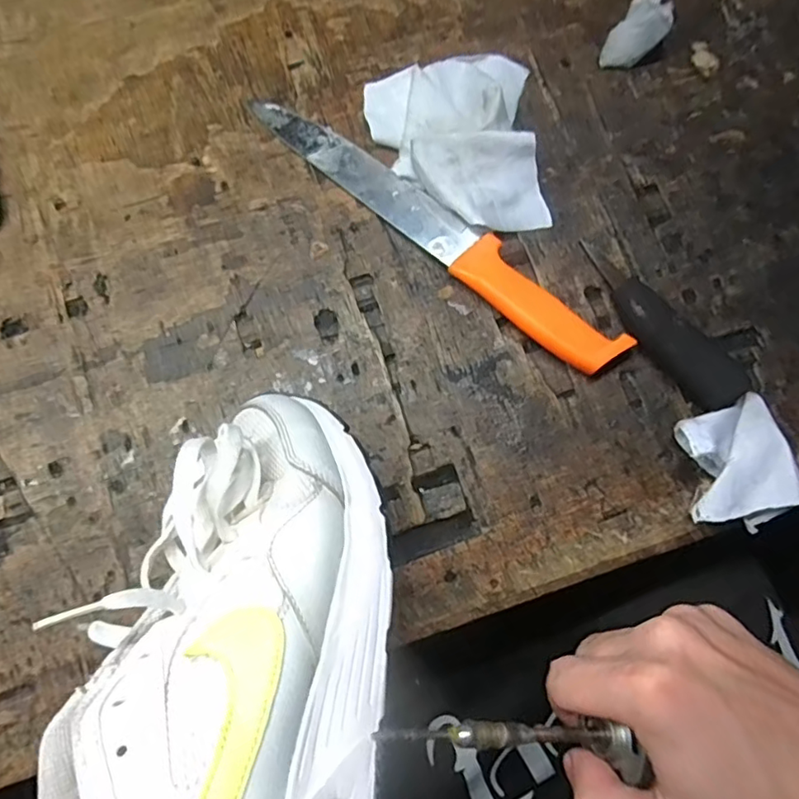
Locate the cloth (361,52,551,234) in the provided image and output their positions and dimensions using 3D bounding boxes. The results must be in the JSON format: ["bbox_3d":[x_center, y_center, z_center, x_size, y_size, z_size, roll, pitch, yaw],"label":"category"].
[{"bbox_3d":[0.037,-0.171,0.371,0.108,0.026,0.128,-6,79,-2],"label":"cloth"}]

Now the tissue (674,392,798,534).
[{"bbox_3d":[0.197,0.038,0.328,0.065,0.035,0.069,-16,80,-4],"label":"tissue"}]

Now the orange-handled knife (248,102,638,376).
[{"bbox_3d":[0.022,-0.112,0.365,0.282,0.015,0.032,40,81,6],"label":"orange-handled knife"}]

